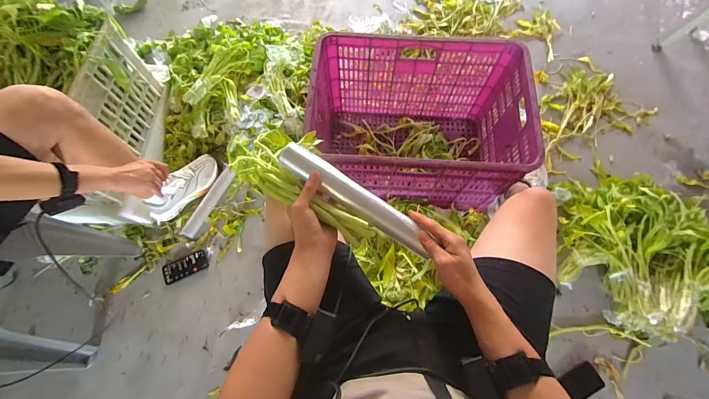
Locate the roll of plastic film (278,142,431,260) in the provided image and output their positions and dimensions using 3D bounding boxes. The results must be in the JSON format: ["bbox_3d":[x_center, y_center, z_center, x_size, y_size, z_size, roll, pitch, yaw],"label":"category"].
[{"bbox_3d":[-0.001,0.000,0.542,0.281,0.043,0.041,36,76,0],"label":"roll of plastic film"}]

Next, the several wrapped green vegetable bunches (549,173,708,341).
[{"bbox_3d":[0.978,0.140,1.029,0.567,0.191,0.540,-2,71,1],"label":"several wrapped green vegetable bunches"}]

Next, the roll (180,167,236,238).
[{"bbox_3d":[-0.537,0.009,1.184,0.046,0.031,0.286,26,72,11],"label":"roll"}]

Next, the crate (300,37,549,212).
[{"bbox_3d":[0.189,-0.226,1.066,0.617,0.390,0.423,3,71,2],"label":"crate"}]

